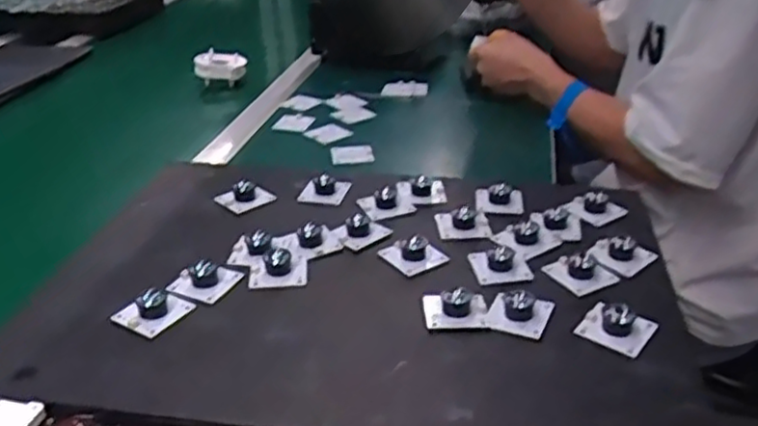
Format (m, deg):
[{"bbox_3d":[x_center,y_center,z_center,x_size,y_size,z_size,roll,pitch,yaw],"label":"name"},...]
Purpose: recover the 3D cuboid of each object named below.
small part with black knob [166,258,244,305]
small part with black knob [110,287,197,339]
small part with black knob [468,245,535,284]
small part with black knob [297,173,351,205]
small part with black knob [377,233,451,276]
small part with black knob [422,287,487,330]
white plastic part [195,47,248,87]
[{"bbox_3d":[-0.135,0.047,0.551,0.045,0.019,0.043,14,31,25],"label":"small part with black knob"},{"bbox_3d":[-0.163,0.064,0.515,0.041,0.023,0.043,16,32,28],"label":"small part with black knob"},{"bbox_3d":[0.098,0.037,0.567,0.042,0.013,0.040,-6,29,-11],"label":"small part with black knob"},{"bbox_3d":[-0.052,-0.023,0.686,0.045,0.018,0.033,9,30,17],"label":"small part with black knob"},{"bbox_3d":[0.029,0.030,0.586,0.038,0.020,0.044,-17,32,-27],"label":"small part with black knob"},{"bbox_3d":[0.057,0.071,0.519,0.044,0.018,0.030,-4,28,-6],"label":"small part with black knob"},{"bbox_3d":[-0.227,-0.208,1.027,0.071,0.043,0.031,-5,29,-9],"label":"white plastic part"}]

